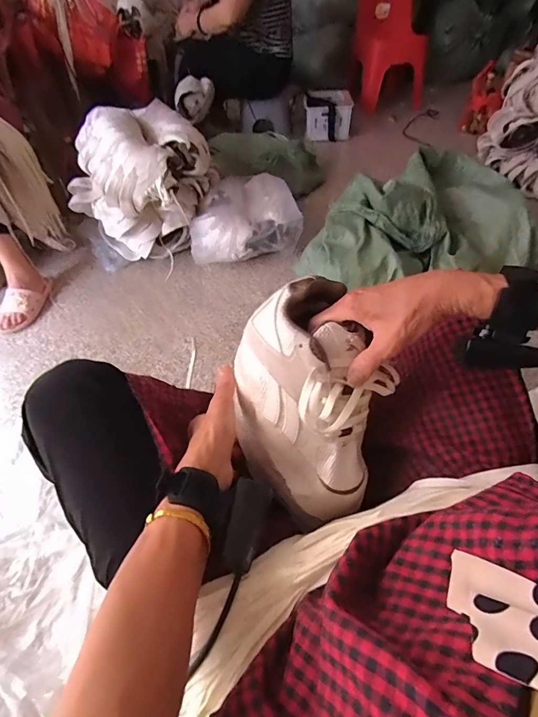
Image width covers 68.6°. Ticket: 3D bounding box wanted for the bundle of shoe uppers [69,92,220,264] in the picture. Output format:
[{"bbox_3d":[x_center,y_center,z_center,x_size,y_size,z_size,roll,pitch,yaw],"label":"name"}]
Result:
[{"bbox_3d":[-0.369,-0.554,1.237,0.350,0.341,0.364,20,52,20],"label":"bundle of shoe uppers"}]

